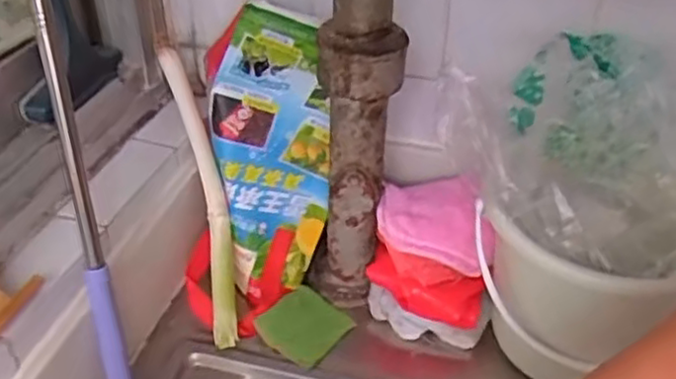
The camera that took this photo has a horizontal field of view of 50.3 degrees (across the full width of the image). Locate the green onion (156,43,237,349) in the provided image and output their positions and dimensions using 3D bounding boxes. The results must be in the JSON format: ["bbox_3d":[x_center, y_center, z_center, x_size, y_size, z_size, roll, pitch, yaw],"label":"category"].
[{"bbox_3d":[-0.147,0.004,0.801,0.043,0.334,0.042,-10,-8,-18],"label":"green onion"}]

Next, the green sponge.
[{"bbox_3d":[-0.039,0.145,0.795,0.084,0.022,0.095,26,41,30],"label":"green sponge"}]

